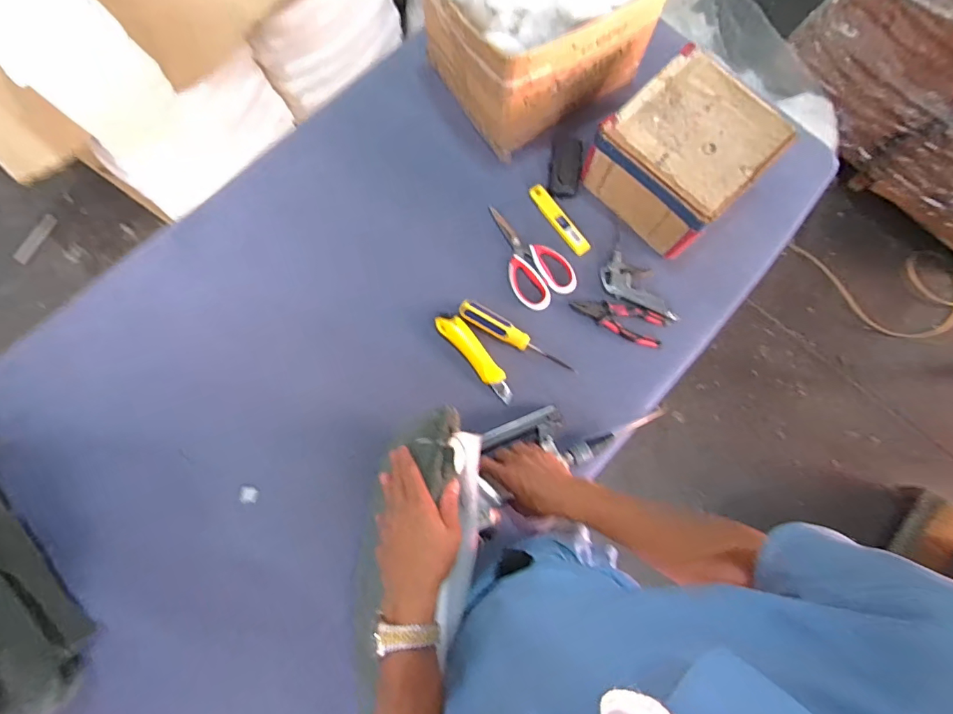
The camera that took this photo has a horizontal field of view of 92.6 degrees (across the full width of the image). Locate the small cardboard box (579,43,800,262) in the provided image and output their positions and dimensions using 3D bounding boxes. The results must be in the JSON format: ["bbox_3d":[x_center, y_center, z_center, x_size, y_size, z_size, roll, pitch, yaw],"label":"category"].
[{"bbox_3d":[0.322,-0.314,0.728,0.219,0.136,0.211,-43,81,-10],"label":"small cardboard box"}]

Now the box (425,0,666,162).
[{"bbox_3d":[0.097,-0.540,0.716,0.303,0.247,0.246,-32,80,-9],"label":"box"}]

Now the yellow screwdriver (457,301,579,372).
[{"bbox_3d":[0.062,-0.031,0.707,0.197,0.022,0.032,30,78,5],"label":"yellow screwdriver"}]

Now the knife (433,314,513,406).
[{"bbox_3d":[0.002,-0.001,0.709,0.035,0.023,0.166,-40,81,-10],"label":"knife"}]

